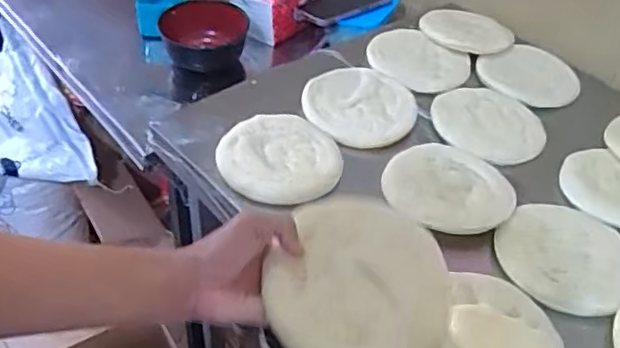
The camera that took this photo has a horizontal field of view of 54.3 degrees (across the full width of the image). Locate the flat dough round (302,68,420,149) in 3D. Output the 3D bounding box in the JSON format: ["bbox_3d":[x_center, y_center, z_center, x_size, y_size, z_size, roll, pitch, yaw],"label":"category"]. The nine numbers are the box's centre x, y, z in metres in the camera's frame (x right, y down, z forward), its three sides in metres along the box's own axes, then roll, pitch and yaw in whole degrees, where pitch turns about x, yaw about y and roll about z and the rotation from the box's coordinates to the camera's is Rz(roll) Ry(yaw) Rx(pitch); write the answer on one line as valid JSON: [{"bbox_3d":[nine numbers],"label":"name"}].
[{"bbox_3d":[0.065,-0.093,0.805,0.145,0.019,0.136,3,43,-2],"label":"flat dough round"}]

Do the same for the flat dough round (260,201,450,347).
[{"bbox_3d":[0.038,0.091,0.475,0.139,0.018,0.134,0,69,-1],"label":"flat dough round"}]

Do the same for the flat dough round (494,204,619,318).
[{"bbox_3d":[0.277,0.086,0.647,0.142,0.016,0.136,3,44,-3],"label":"flat dough round"}]

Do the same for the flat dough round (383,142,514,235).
[{"bbox_3d":[0.161,0.015,0.703,0.144,0.012,0.144,3,43,-2],"label":"flat dough round"}]

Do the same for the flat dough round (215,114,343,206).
[{"bbox_3d":[-0.031,-0.021,0.722,0.143,0.023,0.138,3,43,-2],"label":"flat dough round"}]

